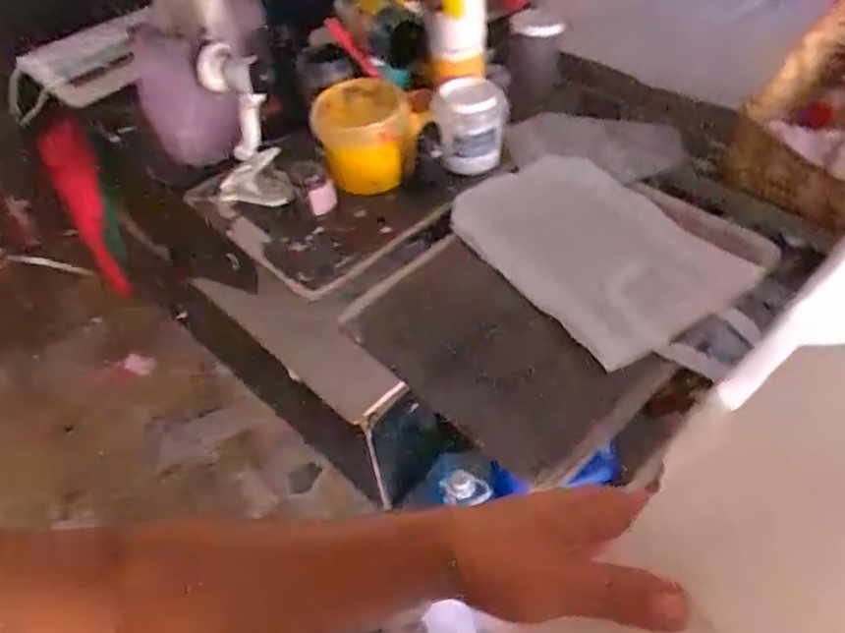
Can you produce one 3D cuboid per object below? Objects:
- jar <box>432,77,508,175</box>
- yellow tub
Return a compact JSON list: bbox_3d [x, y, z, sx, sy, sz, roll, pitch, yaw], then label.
[{"bbox_3d":[0.086,-0.340,1.137,0.120,0.146,0.120,-3,47,3],"label":"jar"},{"bbox_3d":[-0.100,-0.321,1.128,0.172,0.144,0.161,-1,47,6],"label":"yellow tub"}]

